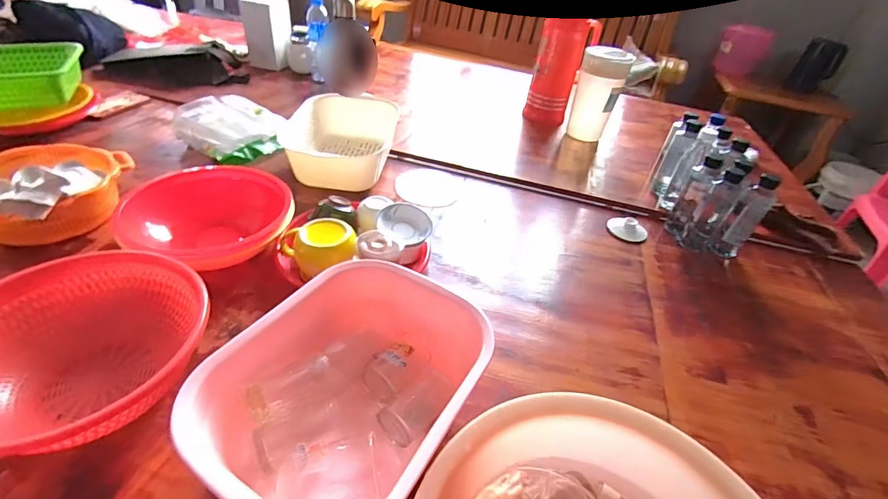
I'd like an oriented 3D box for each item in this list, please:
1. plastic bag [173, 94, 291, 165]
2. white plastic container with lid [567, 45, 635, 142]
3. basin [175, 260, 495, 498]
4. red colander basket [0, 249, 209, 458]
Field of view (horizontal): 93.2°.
[{"bbox_3d":[-0.498,-0.284,0.988,0.225,0.070,0.191,31,44,26],"label":"plastic bag"},{"bbox_3d":[0.423,-0.429,1.170,0.117,0.229,0.106,18,40,13],"label":"white plastic container with lid"},{"bbox_3d":[-0.093,0.156,0.478,0.233,0.116,0.298,24,42,19],"label":"basin"},{"bbox_3d":[-0.408,0.114,0.488,0.257,0.094,0.237,5,39,-4],"label":"red colander basket"}]

